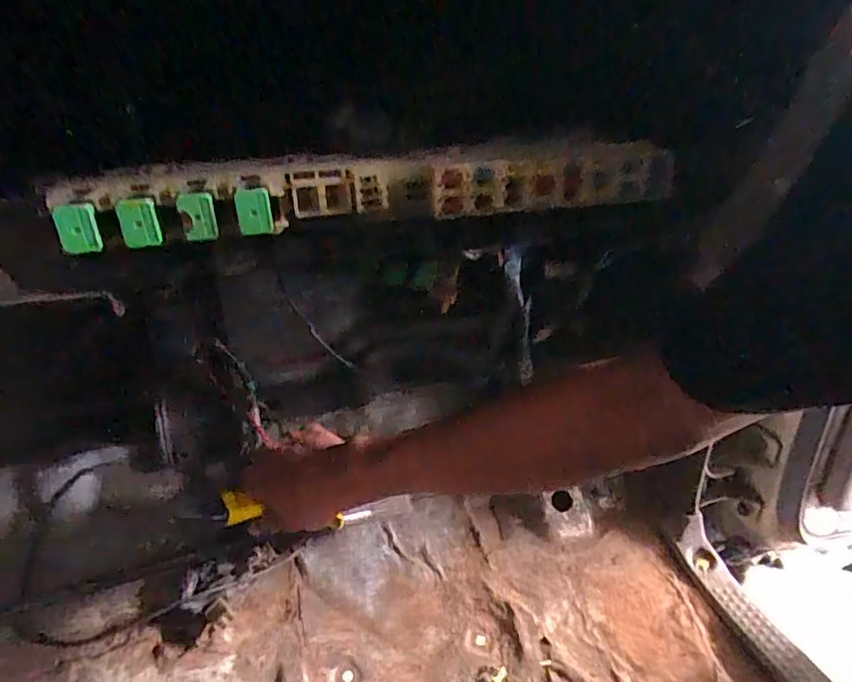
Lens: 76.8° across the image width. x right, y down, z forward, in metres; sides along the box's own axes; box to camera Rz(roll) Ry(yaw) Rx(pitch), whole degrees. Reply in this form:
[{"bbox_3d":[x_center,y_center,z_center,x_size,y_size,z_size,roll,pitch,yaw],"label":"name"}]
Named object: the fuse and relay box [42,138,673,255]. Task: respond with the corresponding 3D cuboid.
[{"bbox_3d":[-0.015,-0.083,0.279,0.305,0.032,0.041,-10,28,-13],"label":"fuse and relay box"}]

